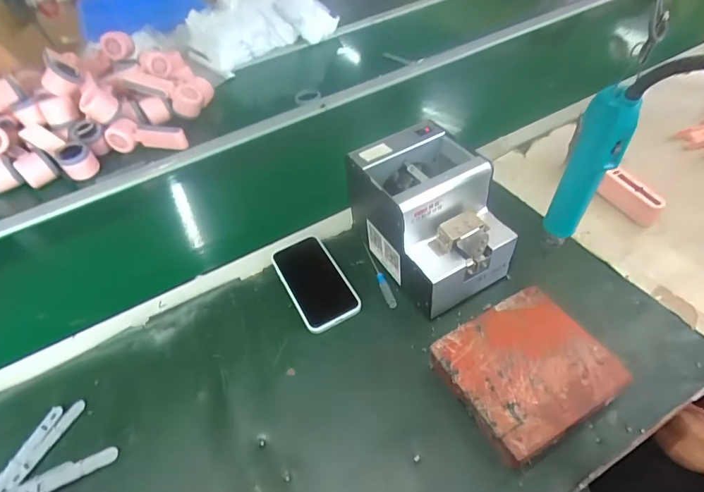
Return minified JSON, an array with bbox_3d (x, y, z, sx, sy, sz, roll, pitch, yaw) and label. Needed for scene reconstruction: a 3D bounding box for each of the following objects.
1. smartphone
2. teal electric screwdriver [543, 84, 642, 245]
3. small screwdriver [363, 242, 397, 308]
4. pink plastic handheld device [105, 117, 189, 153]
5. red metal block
[{"bbox_3d":[-0.051,0.045,0.538,0.074,0.013,0.144,-24,52,-14],"label":"smartphone"},{"bbox_3d":[0.226,-0.070,0.393,0.040,0.167,0.030,22,55,26],"label":"teal electric screwdriver"},{"bbox_3d":[0.034,0.036,0.543,0.011,0.015,0.111,-17,50,-9],"label":"small screwdriver"},{"bbox_3d":[-0.424,-0.227,0.840,0.168,0.053,0.042,5,50,11],"label":"pink plastic handheld device"},{"bbox_3d":[0.176,0.128,0.418,0.149,0.045,0.129,-26,49,-14],"label":"red metal block"}]

